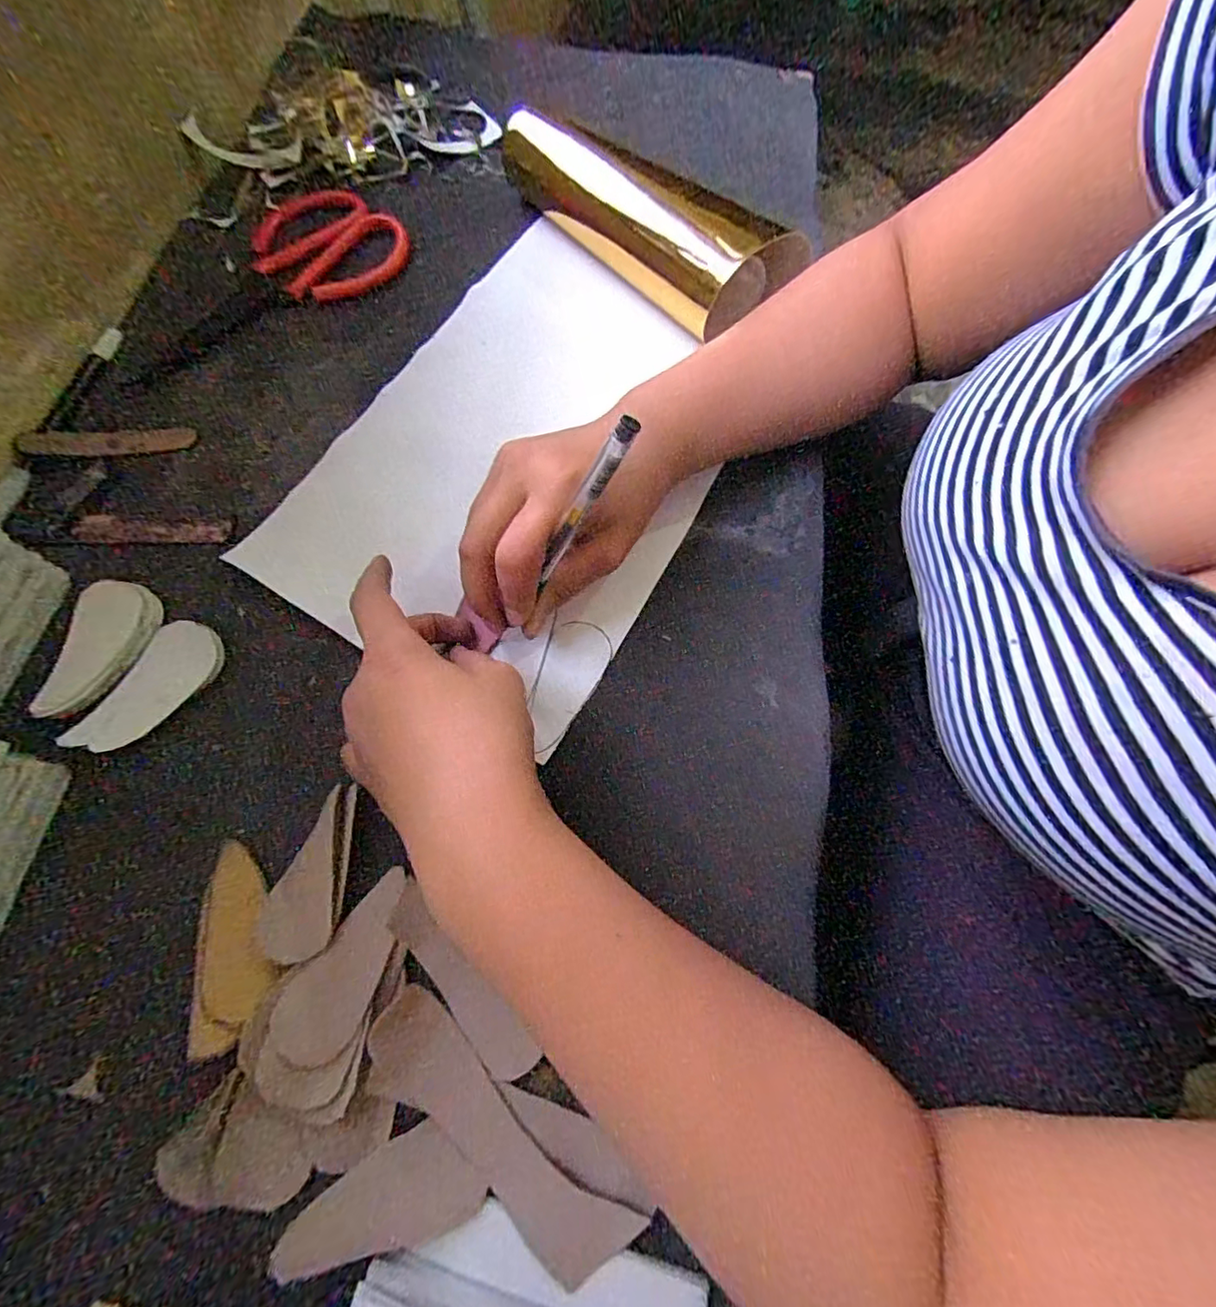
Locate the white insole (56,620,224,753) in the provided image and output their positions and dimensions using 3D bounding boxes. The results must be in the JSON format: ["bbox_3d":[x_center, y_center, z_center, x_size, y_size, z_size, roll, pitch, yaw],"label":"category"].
[{"bbox_3d":[-0.217,0.016,0.269,0.035,0.006,0.071,26,69,8],"label":"white insole"}]

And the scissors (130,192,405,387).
[{"bbox_3d":[-0.232,-0.254,0.375,0.198,0.008,0.097,-40,75,-16],"label":"scissors"}]

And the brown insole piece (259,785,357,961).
[{"bbox_3d":[-0.130,0.093,0.246,0.032,0.004,0.070,-5,59,1],"label":"brown insole piece"}]

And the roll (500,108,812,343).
[{"bbox_3d":[0.021,-0.286,0.369,0.054,0.073,0.214,-40,75,-16],"label":"roll"}]

